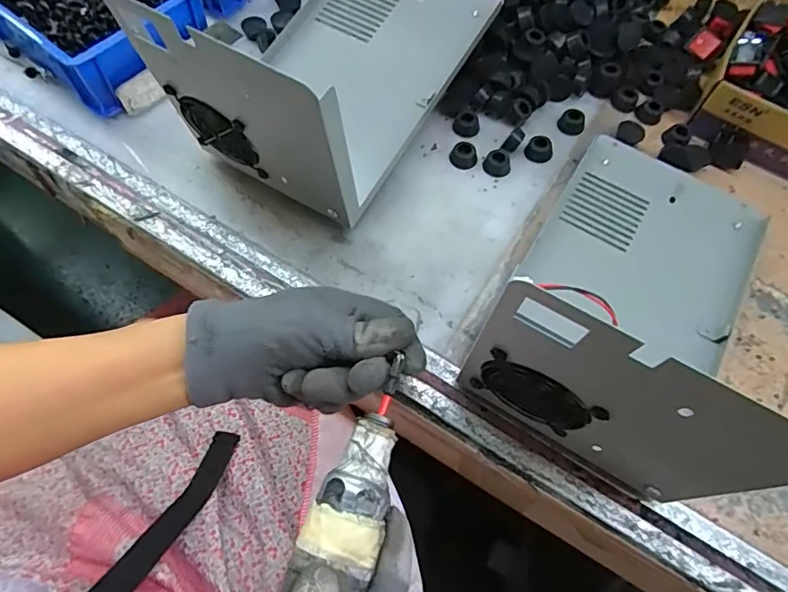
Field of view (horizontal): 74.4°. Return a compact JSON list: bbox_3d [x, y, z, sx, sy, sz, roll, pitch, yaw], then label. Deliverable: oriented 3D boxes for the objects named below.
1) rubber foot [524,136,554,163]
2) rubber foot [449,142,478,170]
[{"bbox_3d":[0.130,-0.131,0.465,0.018,0.014,0.021,-18,65,-10],"label":"rubber foot"},{"bbox_3d":[0.062,-0.124,0.458,0.023,0.015,0.018,18,64,7],"label":"rubber foot"}]

